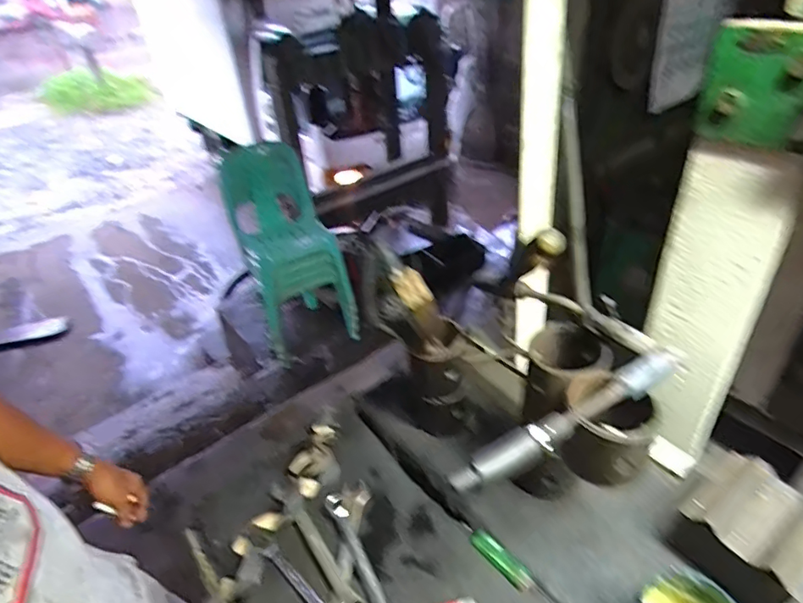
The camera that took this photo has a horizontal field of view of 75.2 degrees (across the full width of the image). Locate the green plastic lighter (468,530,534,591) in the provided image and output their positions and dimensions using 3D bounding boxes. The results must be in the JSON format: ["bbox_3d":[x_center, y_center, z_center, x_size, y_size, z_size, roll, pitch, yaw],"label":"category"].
[{"bbox_3d":[0.118,0.310,0.627,0.027,0.018,0.085,-31,42,-31],"label":"green plastic lighter"}]

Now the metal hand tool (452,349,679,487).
[{"bbox_3d":[0.165,0.108,0.495,0.265,0.025,0.032,-21,38,-21],"label":"metal hand tool"}]

